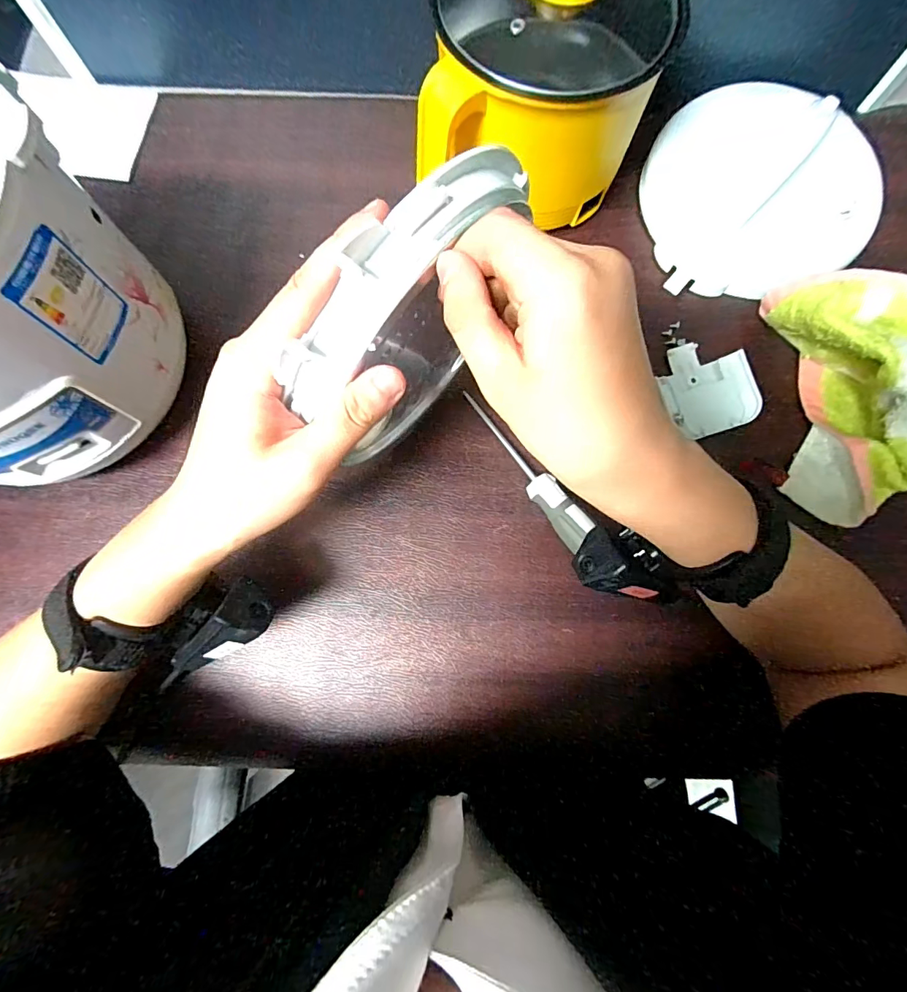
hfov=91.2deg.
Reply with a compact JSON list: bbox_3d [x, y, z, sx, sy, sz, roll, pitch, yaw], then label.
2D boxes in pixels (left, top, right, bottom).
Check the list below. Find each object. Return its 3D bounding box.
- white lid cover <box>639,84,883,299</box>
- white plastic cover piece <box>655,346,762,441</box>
[{"bbox_3d":[0.280,-0.275,0.393,0.204,0.040,0.183,-10,77,-3],"label":"white lid cover"},{"bbox_3d":[0.211,-0.092,0.370,0.072,0.010,0.080,-17,79,-3],"label":"white plastic cover piece"}]

